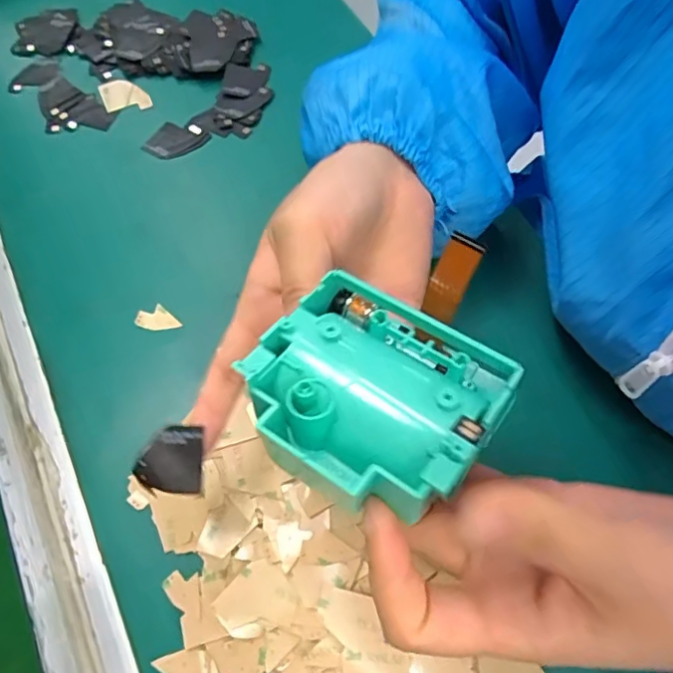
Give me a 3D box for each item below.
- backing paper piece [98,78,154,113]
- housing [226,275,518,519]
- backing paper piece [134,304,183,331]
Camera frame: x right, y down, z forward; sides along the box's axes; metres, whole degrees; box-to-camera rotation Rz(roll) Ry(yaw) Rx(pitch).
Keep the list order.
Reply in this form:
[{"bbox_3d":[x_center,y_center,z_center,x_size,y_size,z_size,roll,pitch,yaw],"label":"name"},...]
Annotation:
[{"bbox_3d":[-0.156,-0.178,0.409,0.032,0.004,0.036,-25,73,0],"label":"backing paper piece"},{"bbox_3d":[0.011,0.018,0.176,0.072,0.025,0.063,33,70,16],"label":"housing"},{"bbox_3d":[-0.105,-0.011,0.326,0.027,0.004,0.015,0,72,4],"label":"backing paper piece"}]

